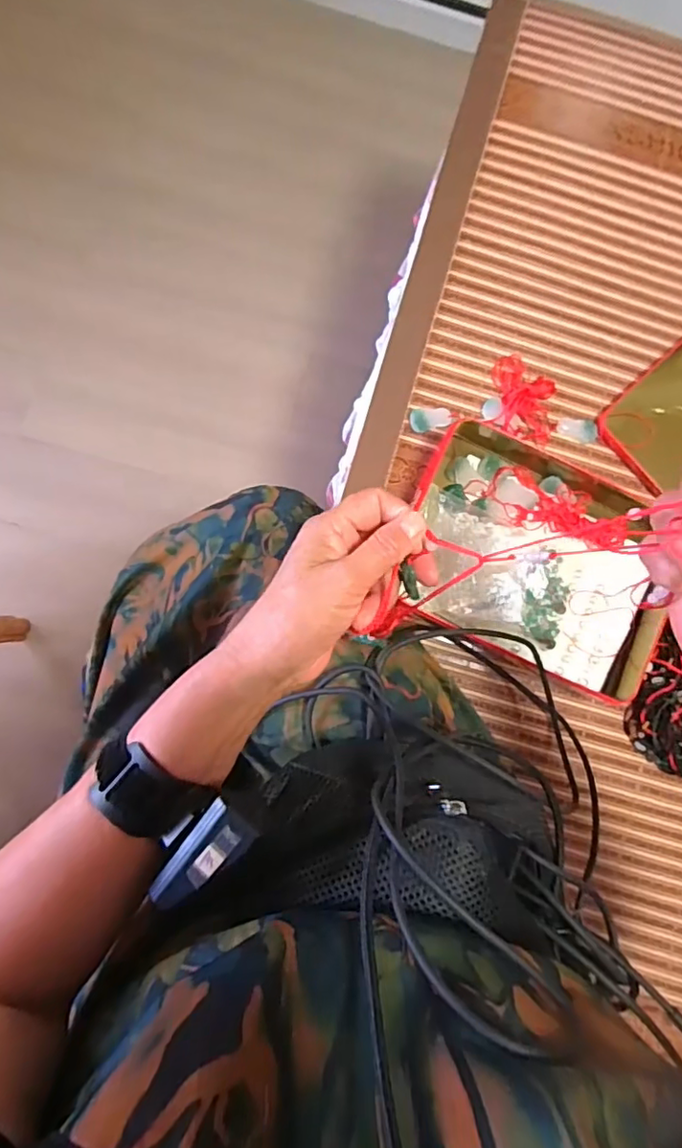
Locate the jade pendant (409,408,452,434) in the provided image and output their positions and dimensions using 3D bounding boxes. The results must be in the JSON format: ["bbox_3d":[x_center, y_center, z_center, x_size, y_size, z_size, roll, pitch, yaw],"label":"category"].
[{"bbox_3d":[0.088,-0.151,0.561,0.041,0.007,0.021,-9,82,-6],"label":"jade pendant"}]

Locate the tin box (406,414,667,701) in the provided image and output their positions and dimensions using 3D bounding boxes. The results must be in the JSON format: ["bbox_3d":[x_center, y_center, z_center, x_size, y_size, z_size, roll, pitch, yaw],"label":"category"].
[{"bbox_3d":[0.190,-0.016,0.537,0.251,0.030,0.200,23,80,-1],"label":"tin box"}]

